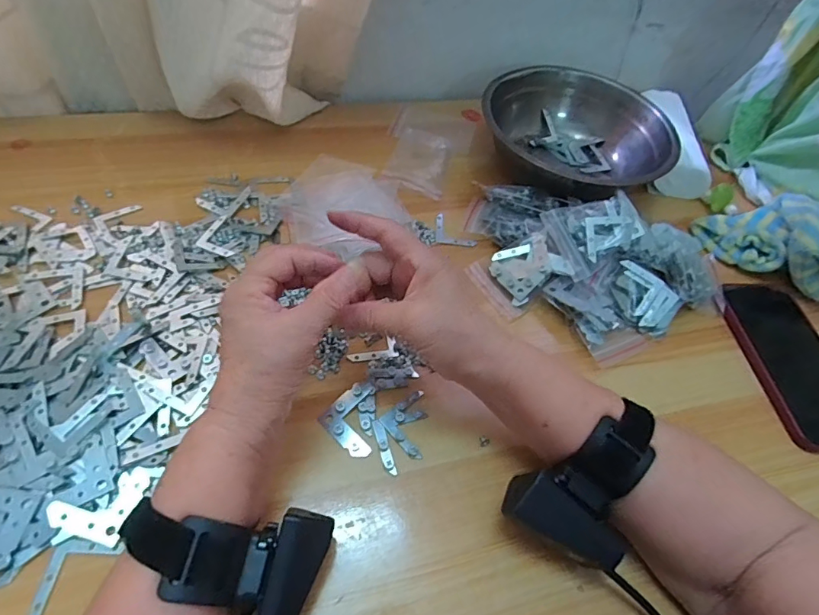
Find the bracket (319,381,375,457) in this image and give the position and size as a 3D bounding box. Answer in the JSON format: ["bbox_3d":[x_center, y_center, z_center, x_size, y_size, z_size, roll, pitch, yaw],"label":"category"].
[{"bbox_3d":[-0.036,0.082,0.350,0.045,0.007,0.047,40,59,20],"label":"bracket"}]

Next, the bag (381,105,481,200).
[{"bbox_3d":[0.021,-0.194,0.548,0.095,0.010,0.172,16,54,4],"label":"bag"}]

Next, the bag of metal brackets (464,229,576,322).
[{"bbox_3d":[0.107,-0.035,0.438,0.070,0.017,0.061,-37,63,1],"label":"bag of metal brackets"}]

